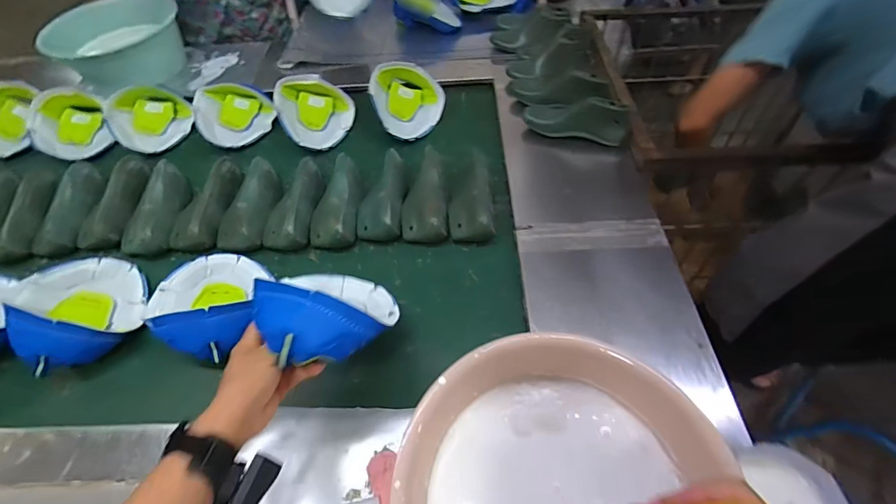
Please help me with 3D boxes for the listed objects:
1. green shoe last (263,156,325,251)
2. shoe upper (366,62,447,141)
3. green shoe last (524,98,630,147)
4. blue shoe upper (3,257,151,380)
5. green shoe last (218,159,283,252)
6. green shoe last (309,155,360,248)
[{"bbox_3d":[-0.289,-0.095,0.783,0.085,0.059,0.192,2,56,4],"label":"green shoe last"},{"bbox_3d":[-0.088,-0.346,0.926,0.150,0.085,0.190,-3,56,1],"label":"shoe upper"},{"bbox_3d":[0.253,-0.266,0.837,0.190,0.083,0.060,12,54,27],"label":"green shoe last"},{"bbox_3d":[-0.565,0.063,0.640,0.133,0.088,0.191,-24,56,-15],"label":"blue shoe upper"},{"bbox_3d":[-0.373,-0.093,0.787,0.087,0.062,0.193,1,56,4],"label":"green shoe last"},{"bbox_3d":[-0.209,-0.099,0.781,0.087,0.060,0.189,-3,56,1],"label":"green shoe last"}]

